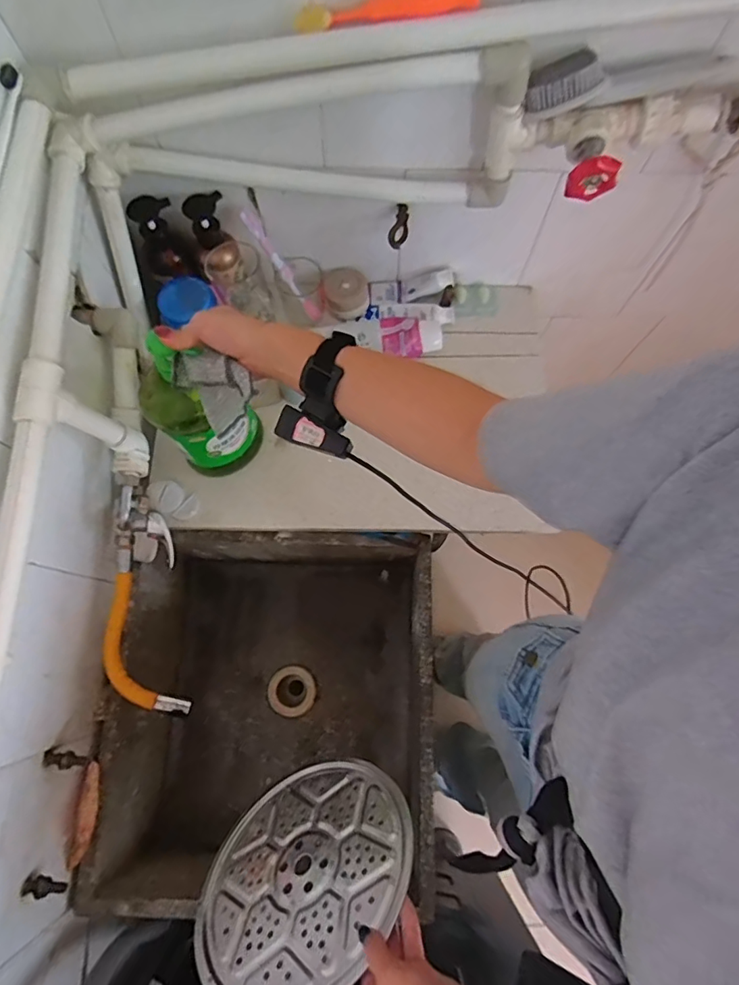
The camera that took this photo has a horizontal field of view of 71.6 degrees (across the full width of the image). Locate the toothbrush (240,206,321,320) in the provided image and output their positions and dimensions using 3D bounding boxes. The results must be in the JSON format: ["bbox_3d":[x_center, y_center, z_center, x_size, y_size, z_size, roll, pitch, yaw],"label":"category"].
[{"bbox_3d":[-0.128,-0.328,0.750,0.019,0.182,0.018,25,72,44],"label":"toothbrush"}]

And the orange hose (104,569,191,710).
[{"bbox_3d":[-0.298,0.201,0.649,0.069,0.024,0.192,-21,89,-6],"label":"orange hose"}]

